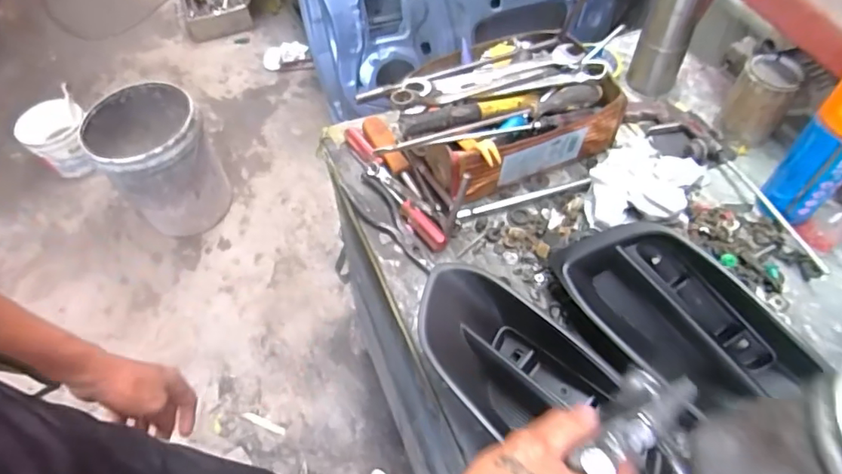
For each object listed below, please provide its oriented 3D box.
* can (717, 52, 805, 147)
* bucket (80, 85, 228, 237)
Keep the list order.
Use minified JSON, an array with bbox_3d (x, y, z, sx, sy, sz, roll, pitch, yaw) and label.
[{"bbox_3d":[0.452,-0.181,0.721,0.072,0.100,0.068,-1,56,2],"label":"can"},{"bbox_3d":[-0.761,-0.219,1.597,0.293,0.340,0.325,-33,61,-18],"label":"bucket"}]

